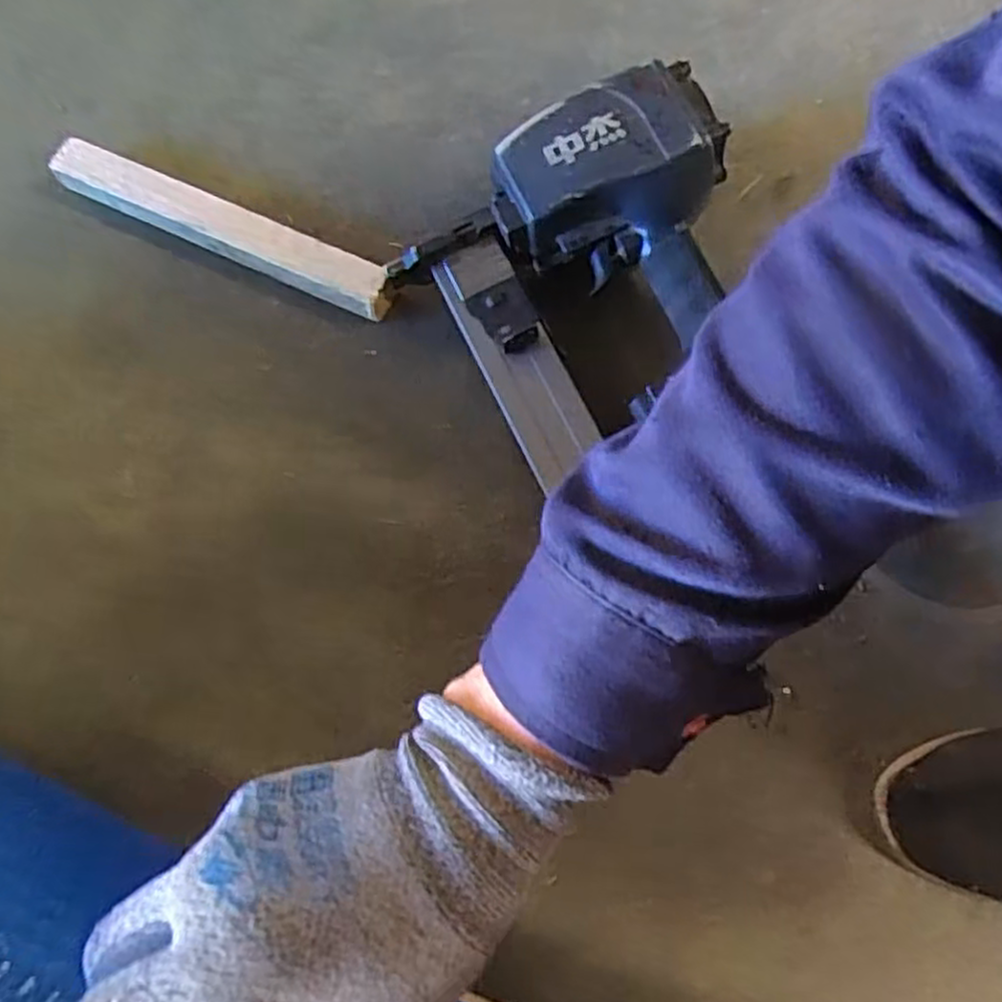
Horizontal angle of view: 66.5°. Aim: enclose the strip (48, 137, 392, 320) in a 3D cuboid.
[{"bbox_3d":[-0.221,-0.216,0.608,0.298,0.034,0.035,24,72,7],"label":"strip"}]

